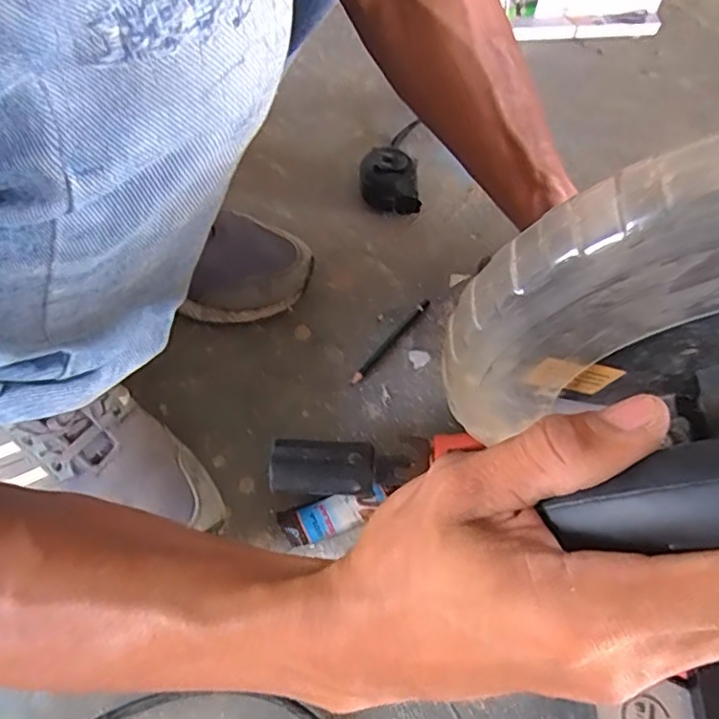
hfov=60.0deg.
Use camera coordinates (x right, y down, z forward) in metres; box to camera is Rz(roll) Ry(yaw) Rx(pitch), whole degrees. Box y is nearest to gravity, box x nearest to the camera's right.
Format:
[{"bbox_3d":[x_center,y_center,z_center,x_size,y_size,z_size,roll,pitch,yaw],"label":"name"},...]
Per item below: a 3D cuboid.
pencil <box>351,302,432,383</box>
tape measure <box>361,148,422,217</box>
[{"bbox_3d":[0.028,-0.017,0.554,0.009,0.004,0.106,36,67,18],"label":"pencil"},{"bbox_3d":[0.030,-0.174,0.628,0.056,0.041,0.067,-5,61,-3],"label":"tape measure"}]

